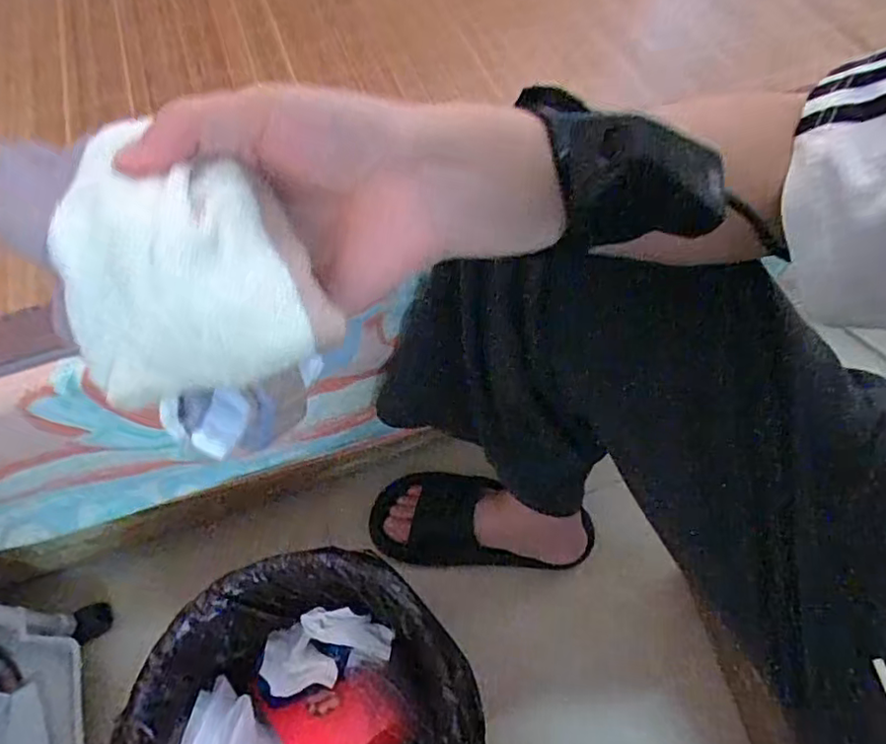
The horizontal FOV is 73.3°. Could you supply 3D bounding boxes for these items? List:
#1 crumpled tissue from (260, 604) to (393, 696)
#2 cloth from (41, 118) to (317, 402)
[{"bbox_3d":[-0.109,0.246,0.533,0.125,0.042,0.057,-27,59,16],"label":"crumpled tissue"},{"bbox_3d":[-0.093,-0.040,0.205,0.072,0.035,0.089,-18,61,-9],"label":"cloth"}]

